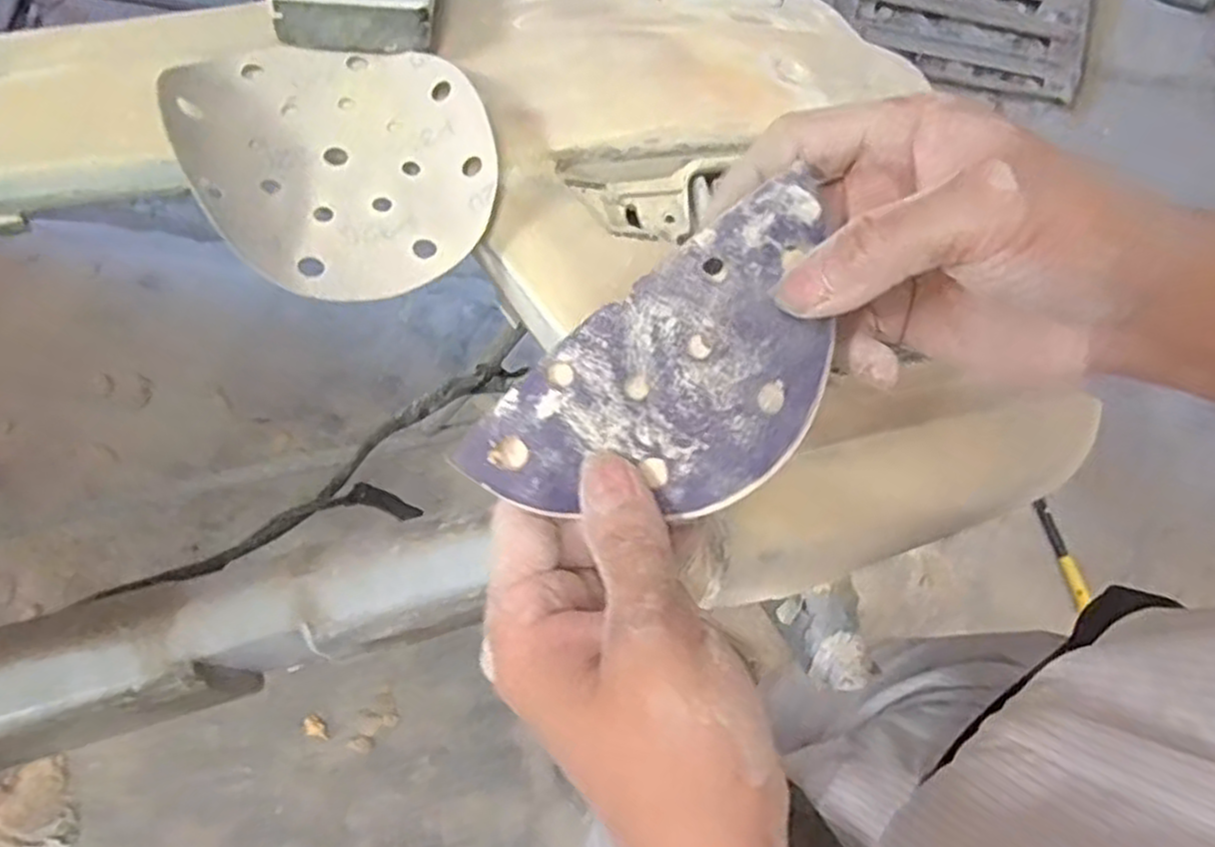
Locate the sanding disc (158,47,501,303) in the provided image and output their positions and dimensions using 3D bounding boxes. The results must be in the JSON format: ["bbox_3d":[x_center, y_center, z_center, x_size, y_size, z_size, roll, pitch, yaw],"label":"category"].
[{"bbox_3d":[-0.110,-0.121,0.321,0.117,0.044,0.138,-25,76,-9],"label":"sanding disc"}]

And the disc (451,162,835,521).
[{"bbox_3d":[0.026,-0.012,0.239,0.135,0.009,0.071,-39,94,-6],"label":"disc"}]

